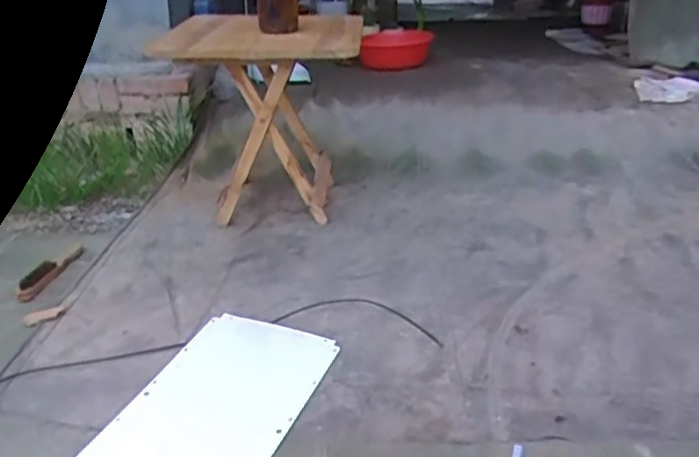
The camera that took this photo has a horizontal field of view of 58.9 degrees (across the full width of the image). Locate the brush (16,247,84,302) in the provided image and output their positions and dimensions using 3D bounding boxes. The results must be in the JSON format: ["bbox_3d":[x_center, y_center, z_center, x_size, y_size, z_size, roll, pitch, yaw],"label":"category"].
[{"bbox_3d":[-0.700,0.090,1.475,0.043,0.041,0.251,8,28,15],"label":"brush"}]

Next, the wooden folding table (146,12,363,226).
[{"bbox_3d":[-0.235,-0.280,1.678,0.531,0.538,0.368,-2,27,-2],"label":"wooden folding table"}]

